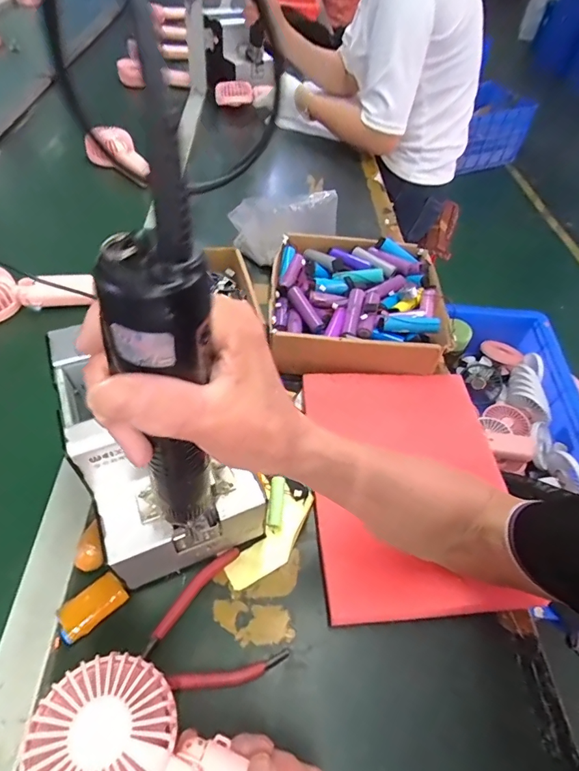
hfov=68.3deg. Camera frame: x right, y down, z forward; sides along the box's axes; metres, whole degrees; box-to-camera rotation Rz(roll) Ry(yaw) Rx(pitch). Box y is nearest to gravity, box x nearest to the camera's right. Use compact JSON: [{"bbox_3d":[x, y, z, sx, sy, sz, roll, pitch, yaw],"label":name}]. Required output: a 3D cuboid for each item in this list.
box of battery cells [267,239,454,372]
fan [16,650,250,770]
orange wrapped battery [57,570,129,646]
[{"bbox_3d":[0.087,-0.107,0.570,0.214,0.069,0.214,3,53,-3],"label":"box of battery cells"},{"bbox_3d":[-0.069,0.237,0.261,0.179,0.033,0.080,28,54,0],"label":"fan"},{"bbox_3d":[-0.165,0.183,0.355,0.033,0.014,0.053,37,58,21],"label":"orange wrapped battery"}]

